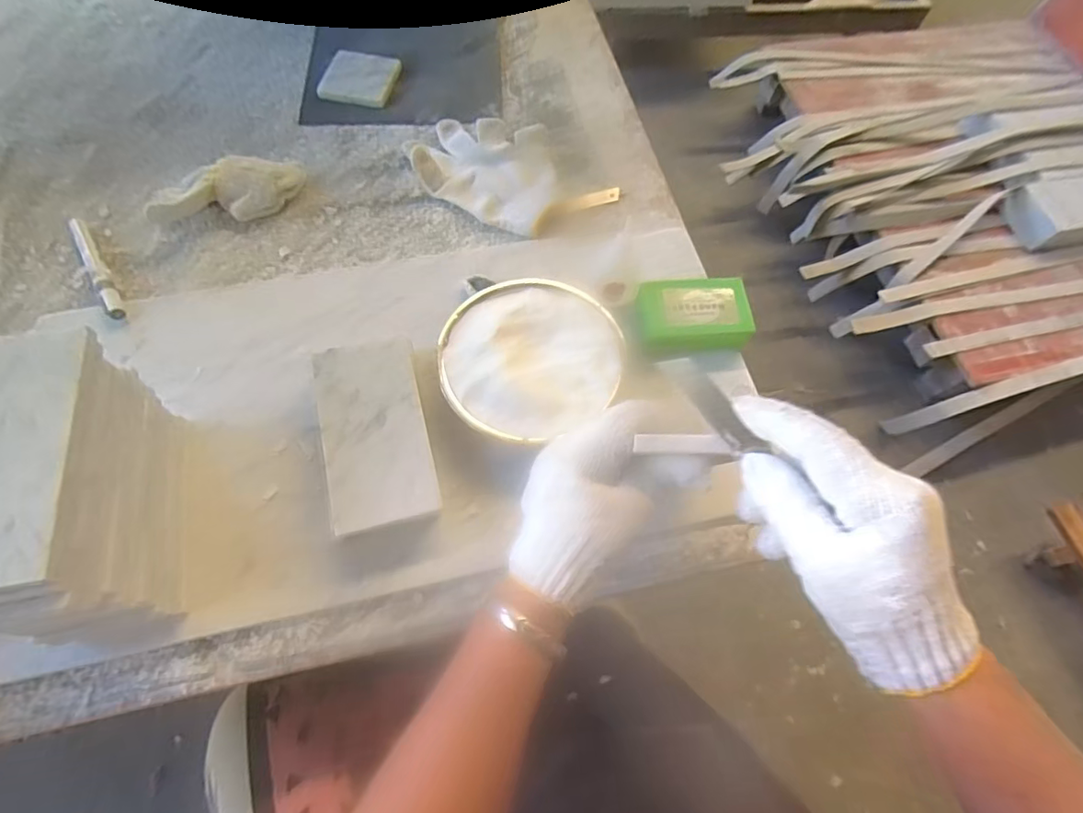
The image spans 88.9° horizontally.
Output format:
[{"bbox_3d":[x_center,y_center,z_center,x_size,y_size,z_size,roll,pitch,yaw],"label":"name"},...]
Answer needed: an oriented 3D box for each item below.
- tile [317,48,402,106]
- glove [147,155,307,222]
[{"bbox_3d":[-0.205,-0.371,0.627,0.078,0.011,0.079,11,66,2],"label":"tile"},{"bbox_3d":[-0.299,-0.208,0.531,0.134,0.040,0.054,-22,69,-12],"label":"glove"}]

